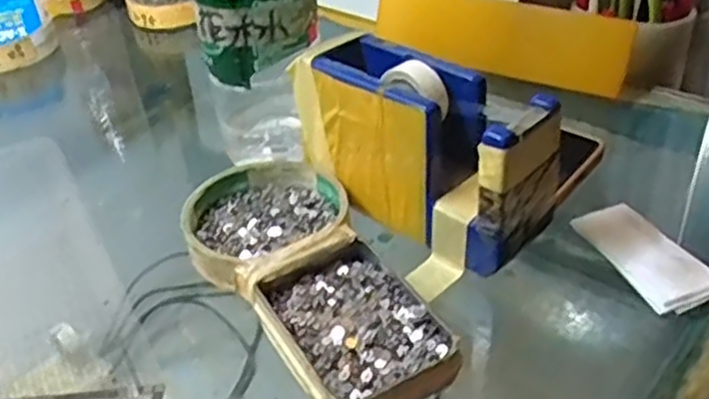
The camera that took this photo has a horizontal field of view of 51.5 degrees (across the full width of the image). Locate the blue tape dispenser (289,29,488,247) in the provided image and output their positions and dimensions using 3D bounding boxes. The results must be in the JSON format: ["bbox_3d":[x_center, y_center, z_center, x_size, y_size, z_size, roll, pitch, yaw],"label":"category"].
[{"bbox_3d":[0.021,-0.034,0.376,0.049,0.073,0.099,-32,45,-32],"label":"blue tape dispenser"}]

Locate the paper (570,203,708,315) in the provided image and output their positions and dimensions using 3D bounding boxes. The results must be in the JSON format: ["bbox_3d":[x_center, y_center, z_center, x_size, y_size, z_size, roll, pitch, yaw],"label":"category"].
[{"bbox_3d":[0.139,0.026,0.351,0.037,0.007,0.070,-18,39,-17],"label":"paper"}]

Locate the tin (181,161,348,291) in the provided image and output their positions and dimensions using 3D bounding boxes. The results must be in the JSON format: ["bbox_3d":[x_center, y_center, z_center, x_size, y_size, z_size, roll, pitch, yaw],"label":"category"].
[{"bbox_3d":[-0.046,0.008,0.376,0.082,0.015,0.078,-18,39,-17],"label":"tin"}]

